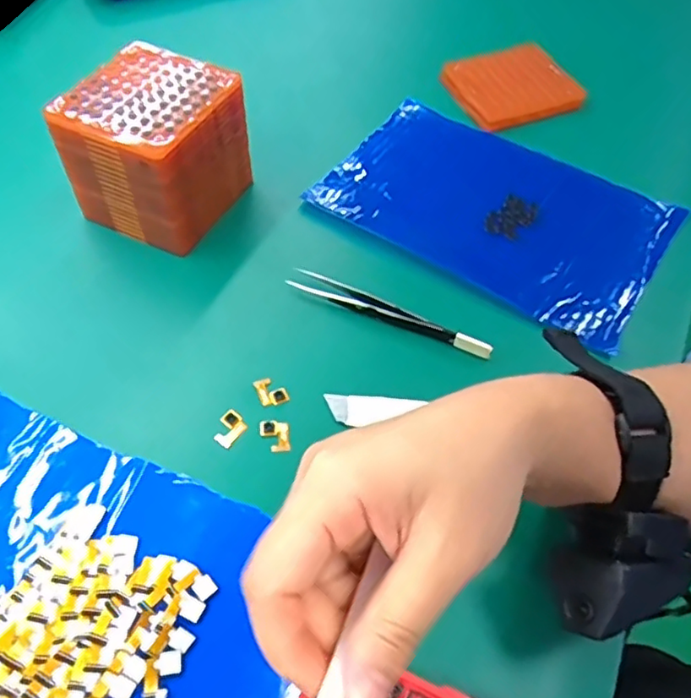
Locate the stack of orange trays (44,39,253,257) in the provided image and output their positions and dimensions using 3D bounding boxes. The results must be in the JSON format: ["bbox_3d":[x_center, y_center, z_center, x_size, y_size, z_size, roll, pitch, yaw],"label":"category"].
[{"bbox_3d":[-0.118,-0.127,0.387,0.084,0.082,0.094,22,58,14],"label":"stack of orange trays"}]

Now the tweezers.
[{"bbox_3d":[0.024,-0.022,0.356,0.128,0.008,0.015,24,59,15],"label":"tweezers"}]

